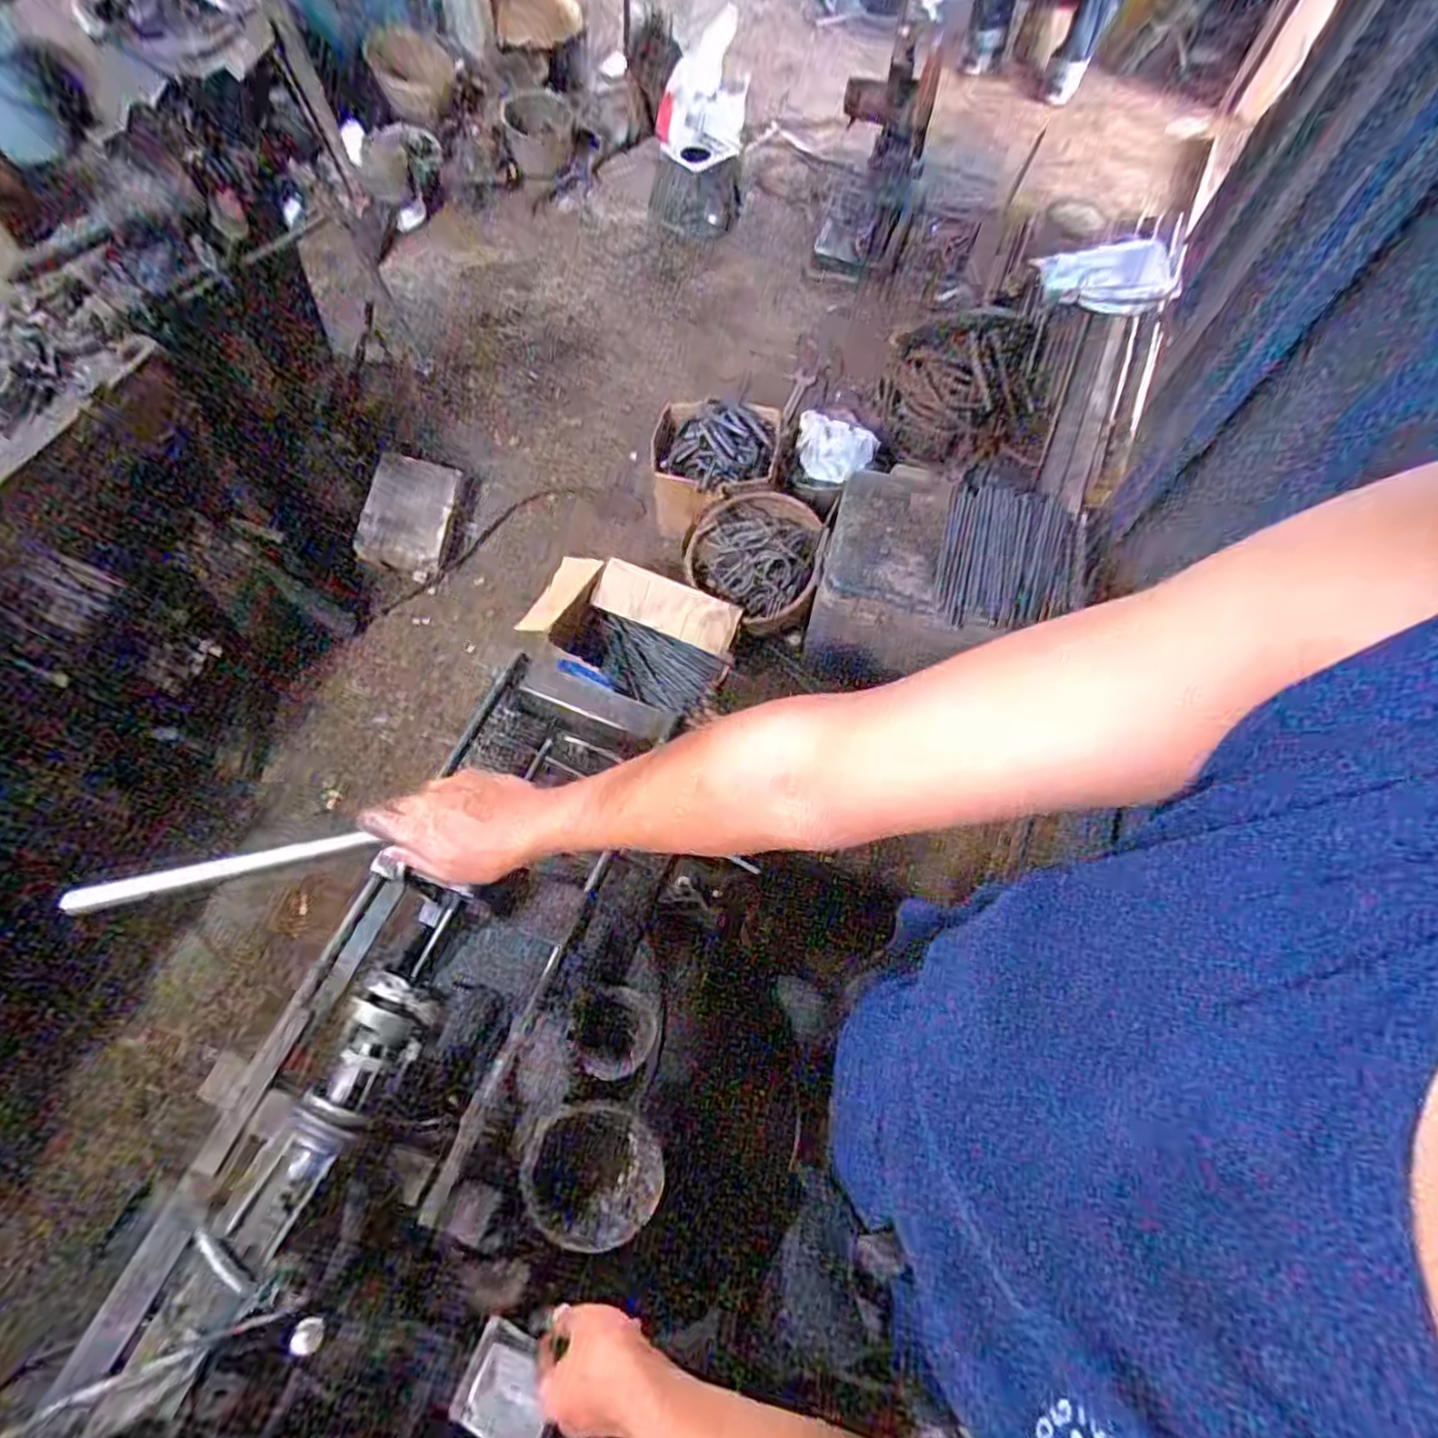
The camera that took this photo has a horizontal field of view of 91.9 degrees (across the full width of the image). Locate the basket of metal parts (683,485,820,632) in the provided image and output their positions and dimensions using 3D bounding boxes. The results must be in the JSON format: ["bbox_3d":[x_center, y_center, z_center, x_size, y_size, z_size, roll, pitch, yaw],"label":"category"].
[{"bbox_3d":[0.081,-0.363,1.607,0.299,0.116,0.331,14,83,11],"label":"basket of metal parts"}]

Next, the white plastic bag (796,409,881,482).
[{"bbox_3d":[0.283,-0.668,1.728,0.203,0.089,0.153,18,67,6],"label":"white plastic bag"}]

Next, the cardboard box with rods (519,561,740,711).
[{"bbox_3d":[-0.196,-0.178,1.552,0.455,0.192,0.264,11,66,3],"label":"cardboard box with rods"}]

